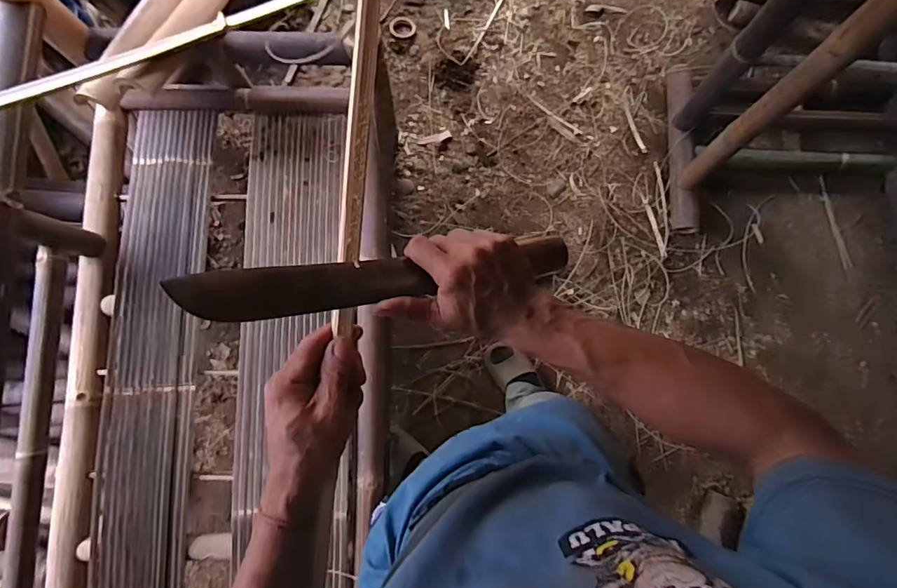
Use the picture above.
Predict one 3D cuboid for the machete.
[{"bbox_3d":[-0.036,-0.015,0.416,0.340,0.018,0.038,-8,85,-28],"label":"machete"}]

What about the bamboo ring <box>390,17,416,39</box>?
[{"bbox_3d":[-0.142,-0.836,1.543,0.081,0.010,0.071,5,86,2],"label":"bamboo ring"}]

